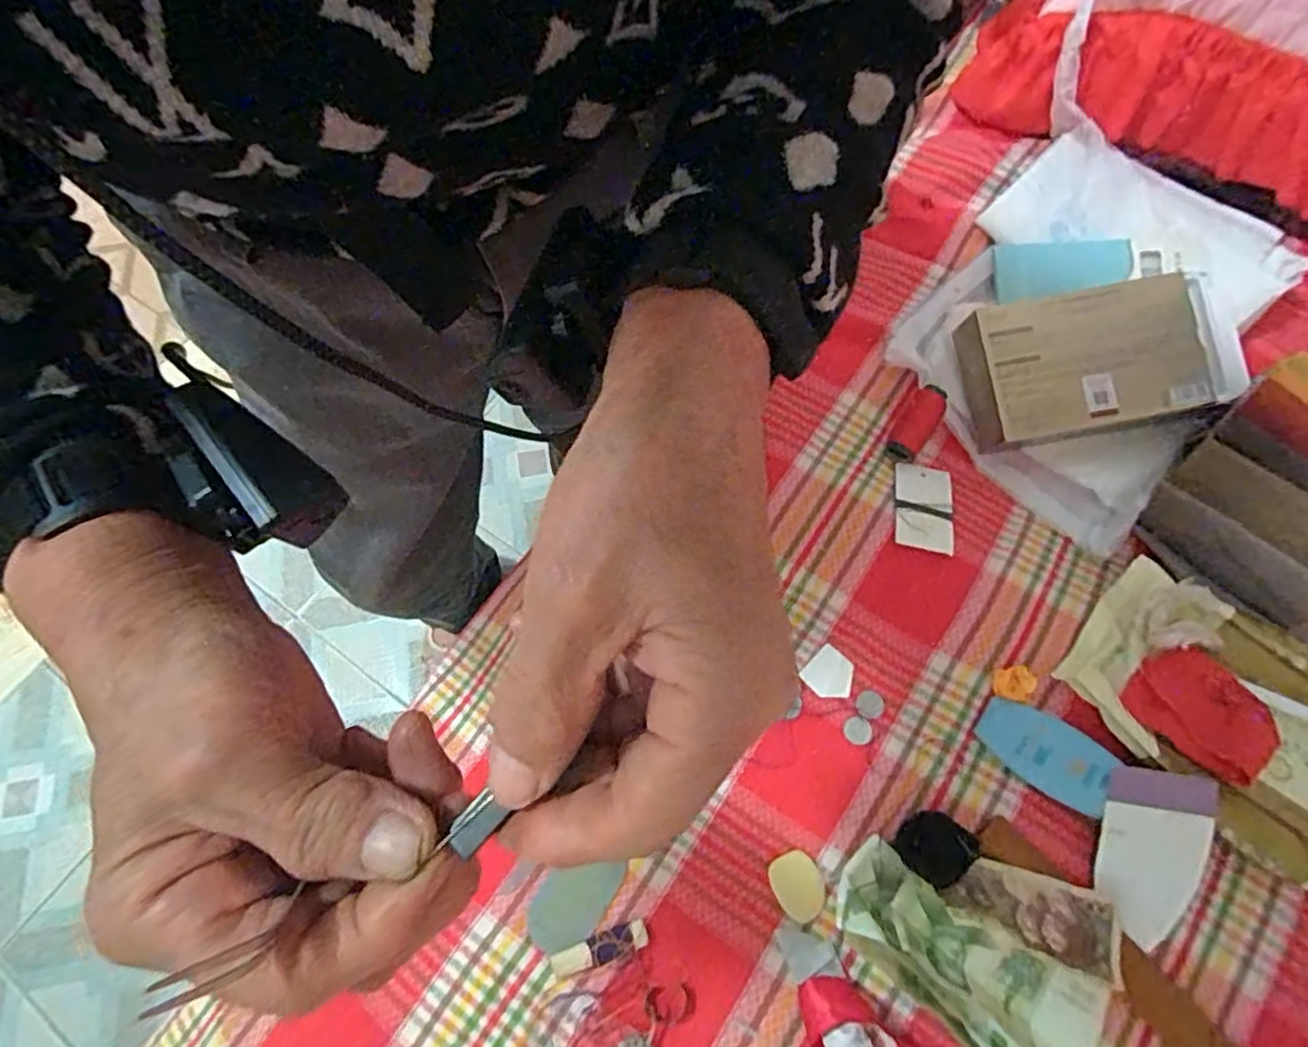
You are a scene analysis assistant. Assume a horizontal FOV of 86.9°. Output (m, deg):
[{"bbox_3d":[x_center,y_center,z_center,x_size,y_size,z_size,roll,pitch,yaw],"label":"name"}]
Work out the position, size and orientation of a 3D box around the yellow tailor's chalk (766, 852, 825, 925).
[{"bbox_3d":[0.088,0.222,0.422,0.029,0.004,0.038,-21,69,-5],"label":"yellow tailor's chalk"}]

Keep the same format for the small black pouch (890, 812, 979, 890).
[{"bbox_3d":[0.173,0.198,0.422,0.044,0.011,0.042,-37,71,-11],"label":"small black pouch"}]

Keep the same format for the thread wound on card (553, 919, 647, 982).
[{"bbox_3d":[-0.032,0.253,0.409,0.057,0.007,0.016,-21,69,-5],"label":"thread wound on card"}]

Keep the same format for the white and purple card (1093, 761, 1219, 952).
[{"bbox_3d":[0.297,0.194,0.410,0.059,0.006,0.100,20,70,11],"label":"white and purple card"}]

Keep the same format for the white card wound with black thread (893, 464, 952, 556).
[{"bbox_3d":[0.194,-0.011,0.498,0.039,0.006,0.064,3,68,14],"label":"white card wound with black thread"}]

